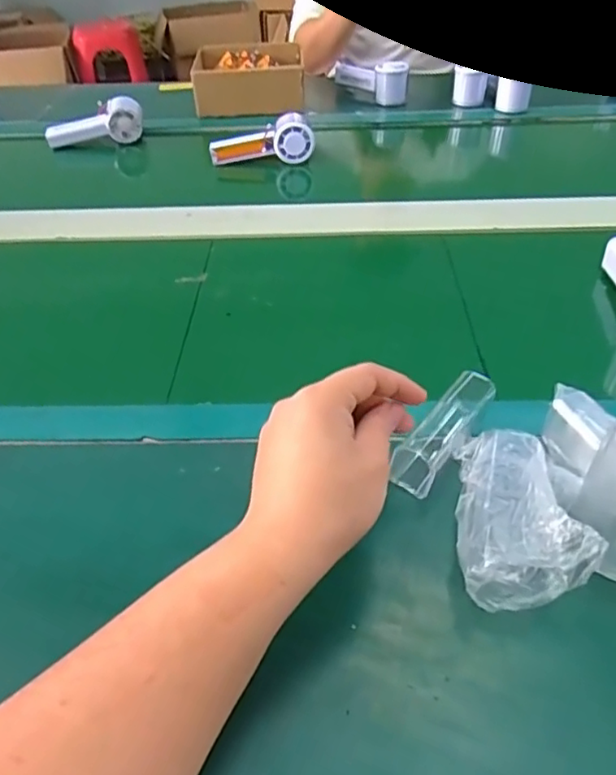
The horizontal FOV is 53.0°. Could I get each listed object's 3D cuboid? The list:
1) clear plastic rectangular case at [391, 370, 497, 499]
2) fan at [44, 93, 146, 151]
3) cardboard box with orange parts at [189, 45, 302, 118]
[{"bbox_3d":[0.101,0.029,0.453,0.028,0.031,0.113,26,48,28],"label":"clear plastic rectangular case"},{"bbox_3d":[-0.338,-0.417,0.977,0.150,0.058,0.034,-16,43,-15],"label":"fan"},{"bbox_3d":[-0.104,-0.545,1.087,0.197,0.067,0.194,-2,41,0],"label":"cardboard box with orange parts"}]

